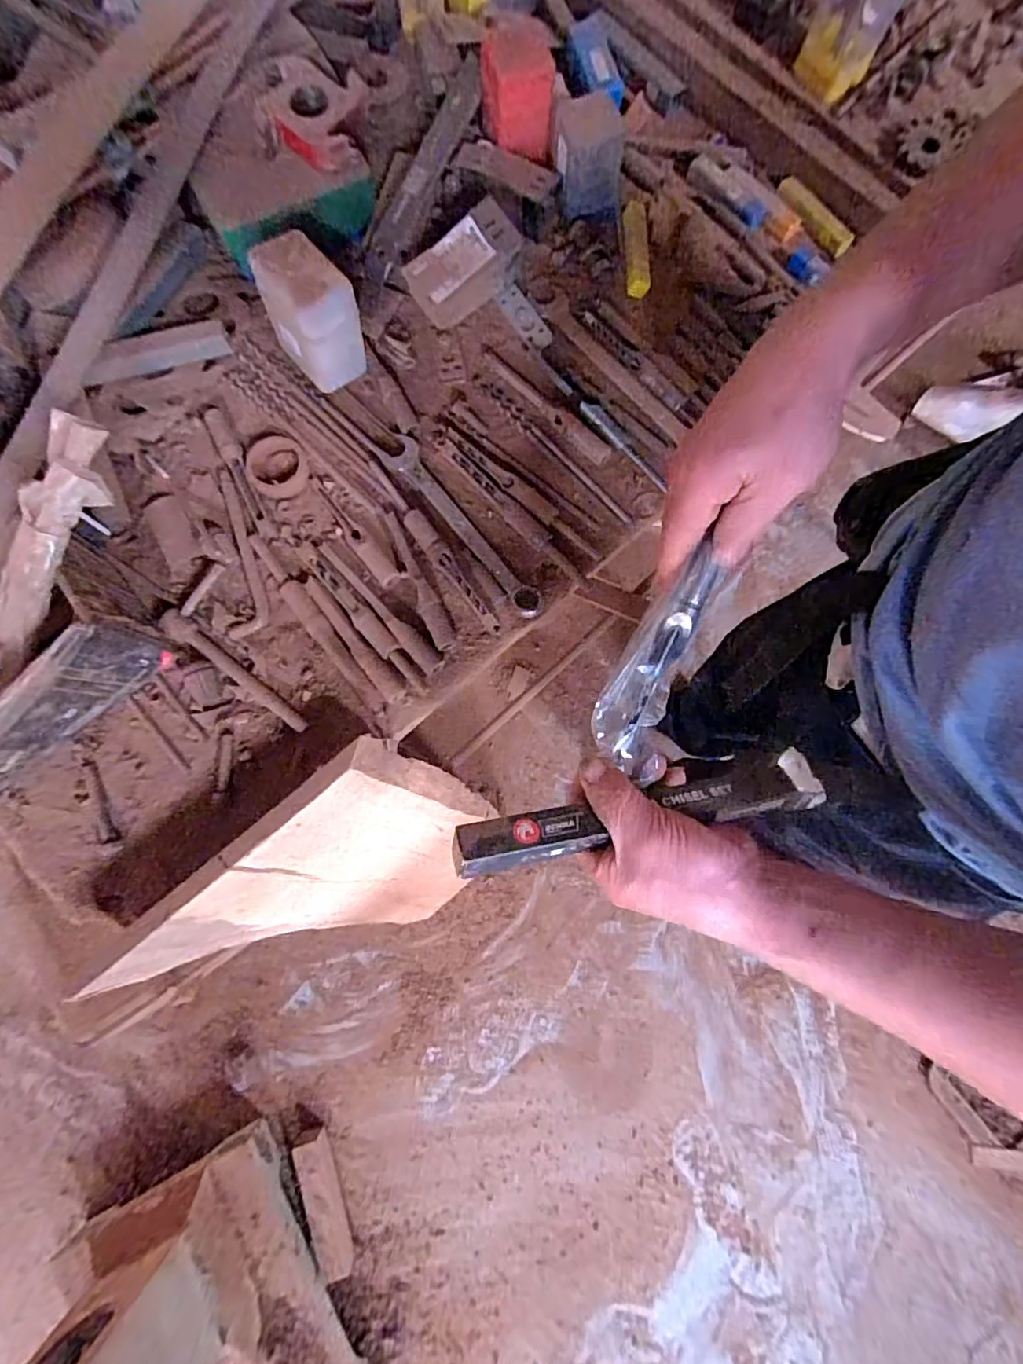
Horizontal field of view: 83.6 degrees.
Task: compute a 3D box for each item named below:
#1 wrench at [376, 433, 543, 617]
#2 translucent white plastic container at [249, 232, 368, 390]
[{"bbox_3d":[-0.043,-0.144,0.523,0.033,0.007,0.209,-40,82,-8],"label":"wrench"},{"bbox_3d":[-0.179,-0.328,0.518,0.075,0.093,0.085,-26,81,-6],"label":"translucent white plastic container"}]

